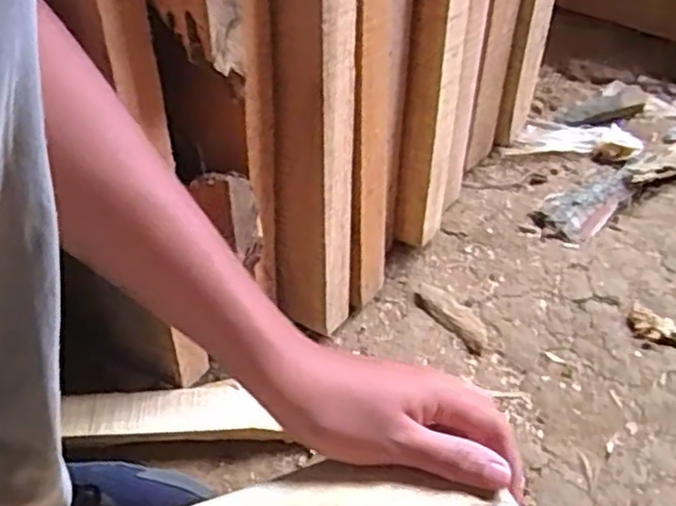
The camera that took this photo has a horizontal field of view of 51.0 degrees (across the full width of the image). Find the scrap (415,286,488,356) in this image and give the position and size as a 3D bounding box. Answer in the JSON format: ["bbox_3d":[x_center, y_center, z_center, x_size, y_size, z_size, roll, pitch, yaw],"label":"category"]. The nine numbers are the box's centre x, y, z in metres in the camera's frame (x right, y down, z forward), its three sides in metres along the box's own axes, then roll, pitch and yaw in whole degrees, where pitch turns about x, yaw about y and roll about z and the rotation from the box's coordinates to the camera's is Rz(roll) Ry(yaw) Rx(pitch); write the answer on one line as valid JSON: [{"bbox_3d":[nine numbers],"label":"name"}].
[{"bbox_3d":[0.099,0.053,0.612,0.025,0.005,0.081,-30,52,-23],"label":"scrap"}]

